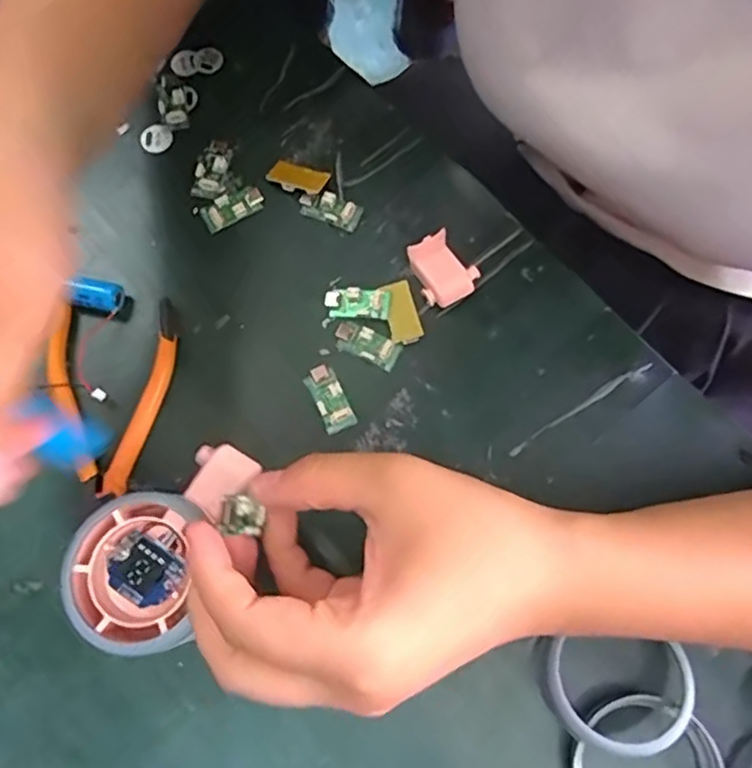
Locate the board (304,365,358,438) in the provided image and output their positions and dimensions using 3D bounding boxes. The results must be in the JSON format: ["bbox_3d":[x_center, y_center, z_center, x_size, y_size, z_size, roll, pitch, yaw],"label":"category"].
[{"bbox_3d":[-0.022,0.007,0.303,0.015,0.004,0.032,-25,76,-8],"label":"board"}]

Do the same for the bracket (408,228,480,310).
[{"bbox_3d":[0.033,-0.056,0.313,0.029,0.016,0.032,-32,77,-9],"label":"bracket"}]

